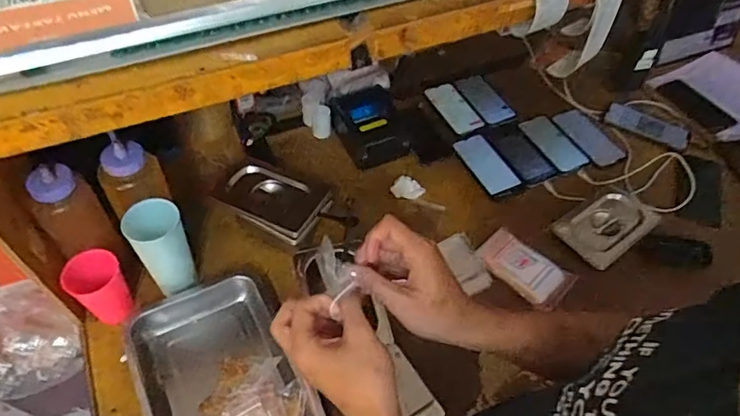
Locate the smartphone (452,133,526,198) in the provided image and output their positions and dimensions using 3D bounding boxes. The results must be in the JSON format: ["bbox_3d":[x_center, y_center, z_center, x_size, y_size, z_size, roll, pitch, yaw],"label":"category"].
[{"bbox_3d":[0.229,-0.086,1.026,0.070,0.008,0.154,-29,65,-11],"label":"smartphone"}]

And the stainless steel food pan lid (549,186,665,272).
[{"bbox_3d":[0.423,0.028,0.935,0.171,0.019,0.111,-31,59,-22],"label":"stainless steel food pan lid"}]

